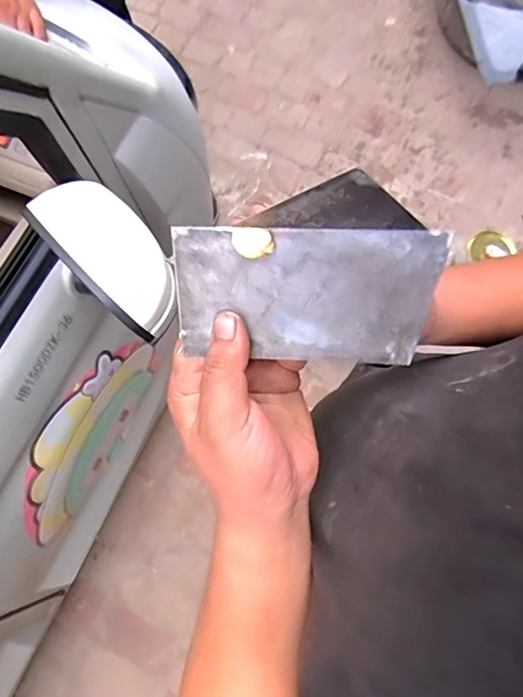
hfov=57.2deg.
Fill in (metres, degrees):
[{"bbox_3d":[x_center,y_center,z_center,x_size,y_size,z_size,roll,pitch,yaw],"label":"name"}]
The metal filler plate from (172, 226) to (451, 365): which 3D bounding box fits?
[{"bbox_3d":[0.022,-0.026,0.255,0.133,0.006,0.072,3,117,5],"label":"metal filler plate"}]

